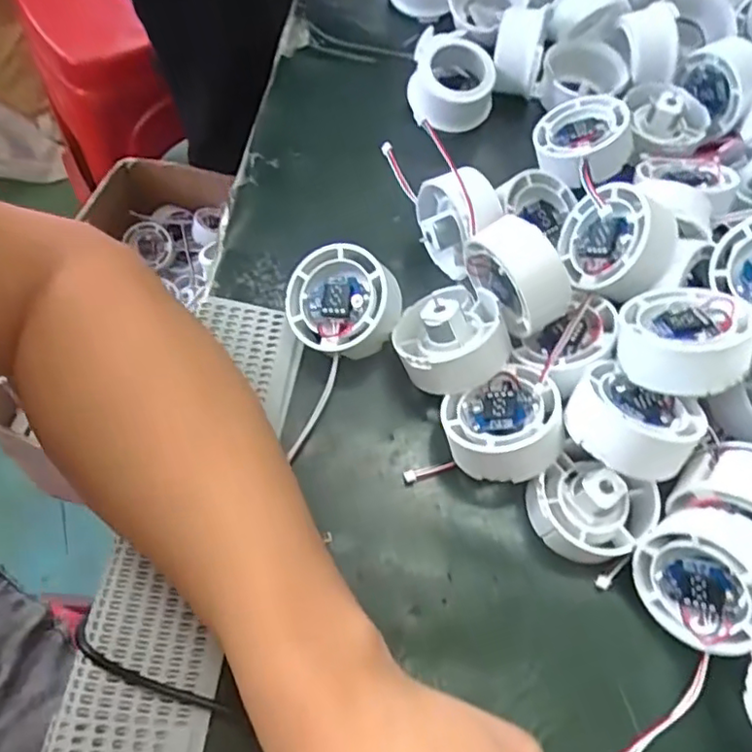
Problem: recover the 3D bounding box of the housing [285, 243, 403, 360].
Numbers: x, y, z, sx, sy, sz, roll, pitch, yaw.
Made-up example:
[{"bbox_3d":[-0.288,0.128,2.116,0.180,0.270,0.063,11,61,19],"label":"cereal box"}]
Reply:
[{"bbox_3d":[-0.016,-0.036,0.315,0.054,0.021,0.052,-2,84,17],"label":"housing"}]

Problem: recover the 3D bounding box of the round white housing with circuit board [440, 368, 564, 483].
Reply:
[{"bbox_3d":[0.059,0.023,0.289,0.052,0.019,0.047,-27,47,1],"label":"round white housing with circuit board"}]

